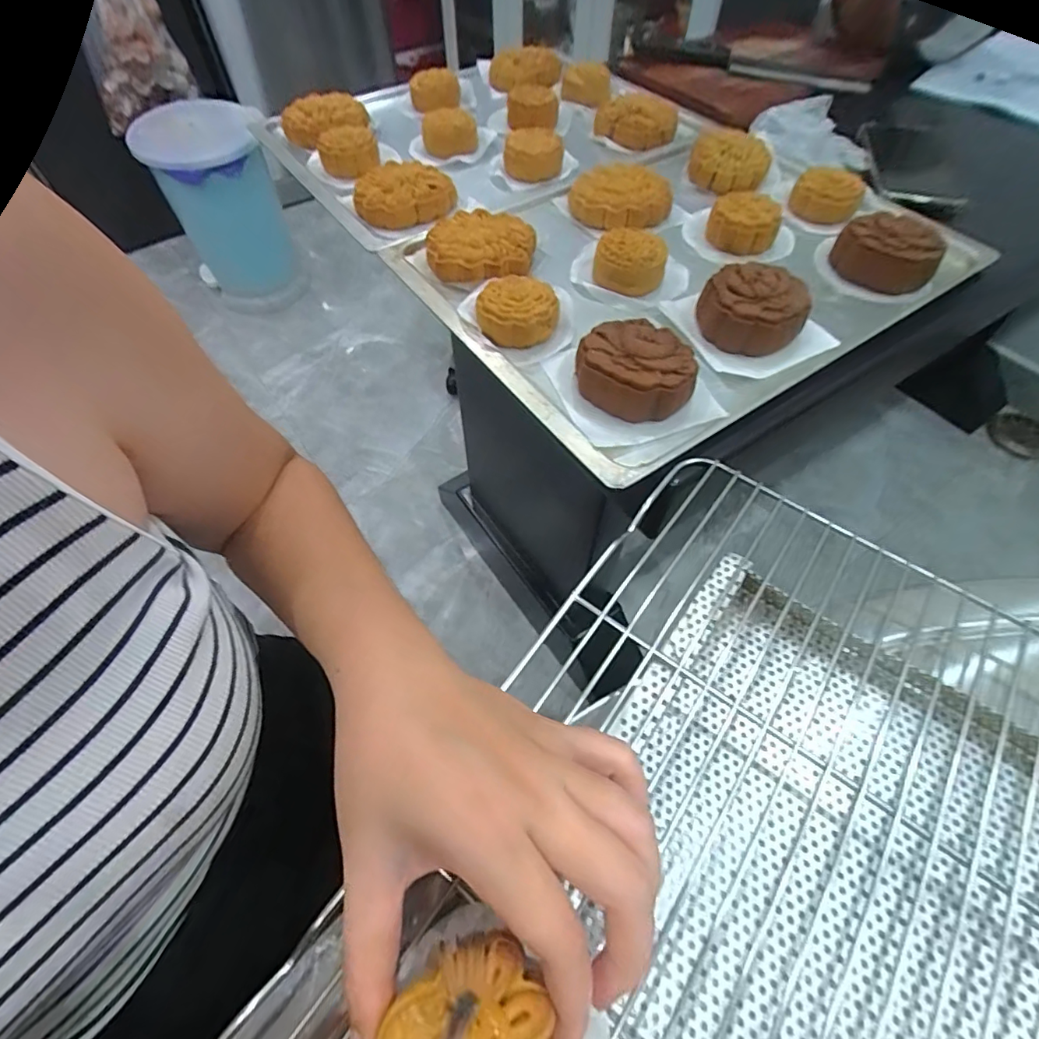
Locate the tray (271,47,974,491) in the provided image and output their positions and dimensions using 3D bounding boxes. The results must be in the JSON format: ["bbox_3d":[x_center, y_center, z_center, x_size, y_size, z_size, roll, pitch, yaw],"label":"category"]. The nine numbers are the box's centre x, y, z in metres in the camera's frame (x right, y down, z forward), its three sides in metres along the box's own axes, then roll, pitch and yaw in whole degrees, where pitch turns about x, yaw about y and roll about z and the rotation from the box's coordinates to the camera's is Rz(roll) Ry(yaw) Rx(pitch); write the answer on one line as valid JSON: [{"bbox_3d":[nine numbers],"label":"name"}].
[{"bbox_3d":[0.046,-0.324,0.501,0.403,0.050,0.601,-31,62,-18],"label":"tray"}]

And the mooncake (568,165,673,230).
[{"bbox_3d":[0.089,-0.292,0.474,0.091,0.034,0.067,17,59,11],"label":"mooncake"}]

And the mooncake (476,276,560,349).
[{"bbox_3d":[-0.003,-0.155,0.388,0.055,0.026,0.052,0,57,0],"label":"mooncake"}]

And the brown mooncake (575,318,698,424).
[{"bbox_3d":[0.079,-0.101,0.352,0.074,0.030,0.064,37,64,21],"label":"brown mooncake"}]

